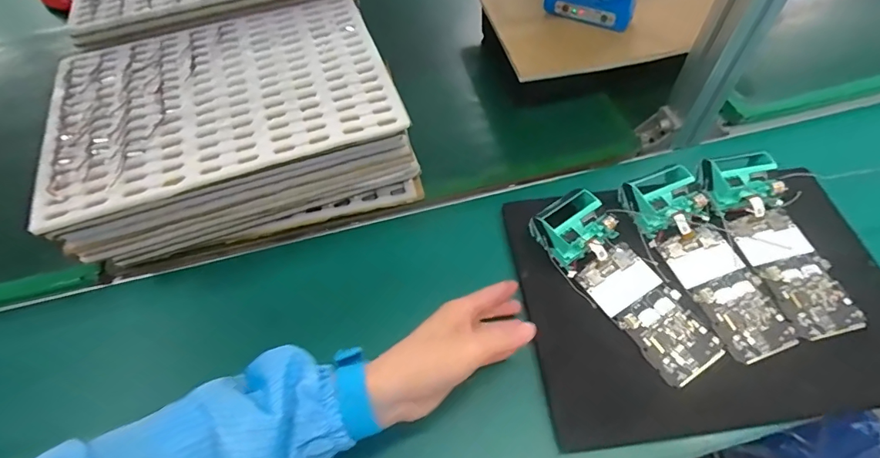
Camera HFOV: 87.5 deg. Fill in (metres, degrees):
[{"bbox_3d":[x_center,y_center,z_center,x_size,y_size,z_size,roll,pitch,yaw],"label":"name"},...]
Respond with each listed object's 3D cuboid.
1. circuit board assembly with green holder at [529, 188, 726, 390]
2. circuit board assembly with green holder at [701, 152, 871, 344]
[{"bbox_3d":[0.178,0.049,0.443,0.080,0.038,0.200,-30,70,-25],"label":"circuit board assembly with green holder"},{"bbox_3d":[0.335,0.009,0.458,0.069,0.033,0.195,-12,67,-13],"label":"circuit board assembly with green holder"}]

